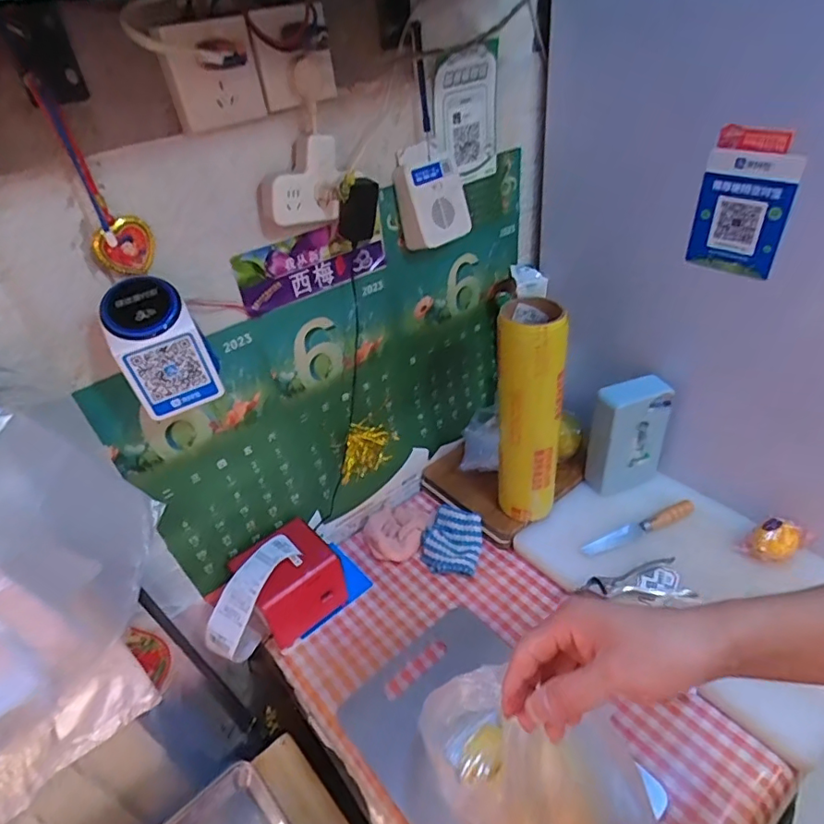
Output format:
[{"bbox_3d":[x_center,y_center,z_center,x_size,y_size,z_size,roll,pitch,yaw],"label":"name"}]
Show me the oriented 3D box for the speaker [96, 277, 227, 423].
[{"bbox_3d":[-0.242,-0.063,0.528,0.086,0.119,0.048,-23,40,-20],"label":"speaker"}]

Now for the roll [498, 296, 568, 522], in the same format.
[{"bbox_3d":[0.177,0.006,0.800,0.095,0.331,0.104,4,39,14],"label":"roll"}]

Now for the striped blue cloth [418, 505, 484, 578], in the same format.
[{"bbox_3d":[0.066,0.208,0.881,0.094,0.021,0.114,8,56,19],"label":"striped blue cloth"}]

